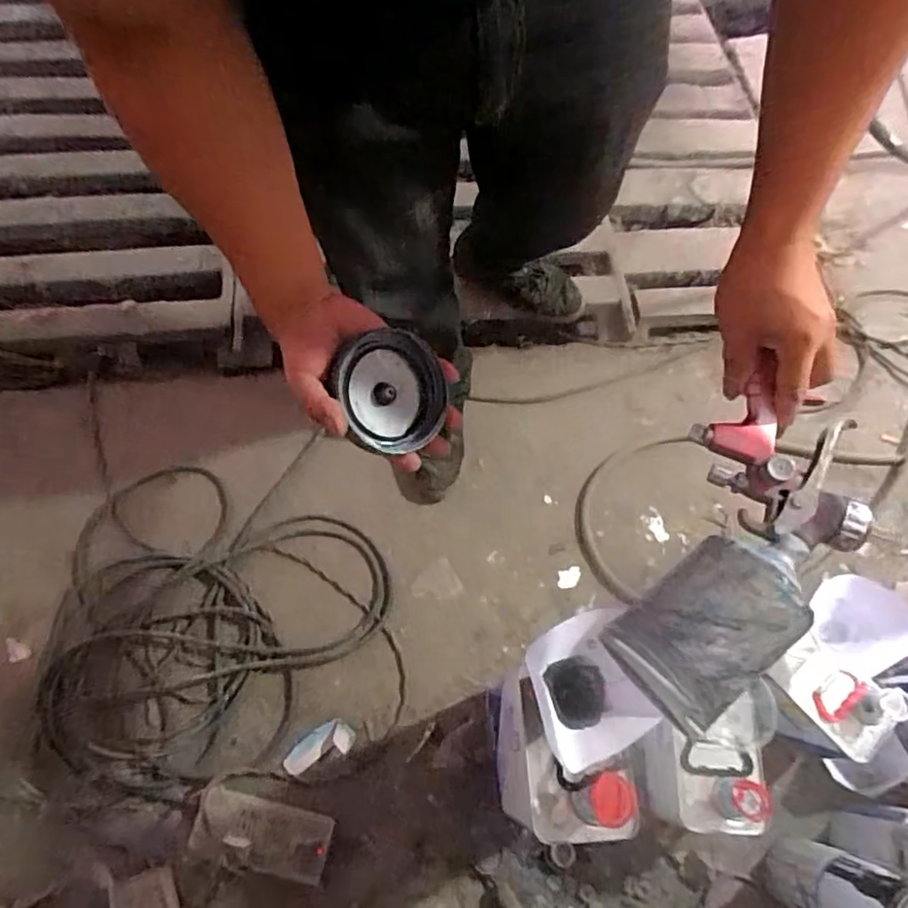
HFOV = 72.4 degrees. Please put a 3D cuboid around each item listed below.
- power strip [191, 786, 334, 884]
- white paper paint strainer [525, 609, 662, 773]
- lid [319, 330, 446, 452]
[{"bbox_3d":[-0.250,0.494,0.809,0.177,0.046,0.077,15,65,4],"label":"power strip"},{"bbox_3d":[0.117,0.212,0.564,0.104,0.082,0.119,-10,68,-7],"label":"white paper paint strainer"},{"bbox_3d":[-0.054,-0.051,0.502,0.095,0.021,0.093,6,78,-33],"label":"lid"}]

